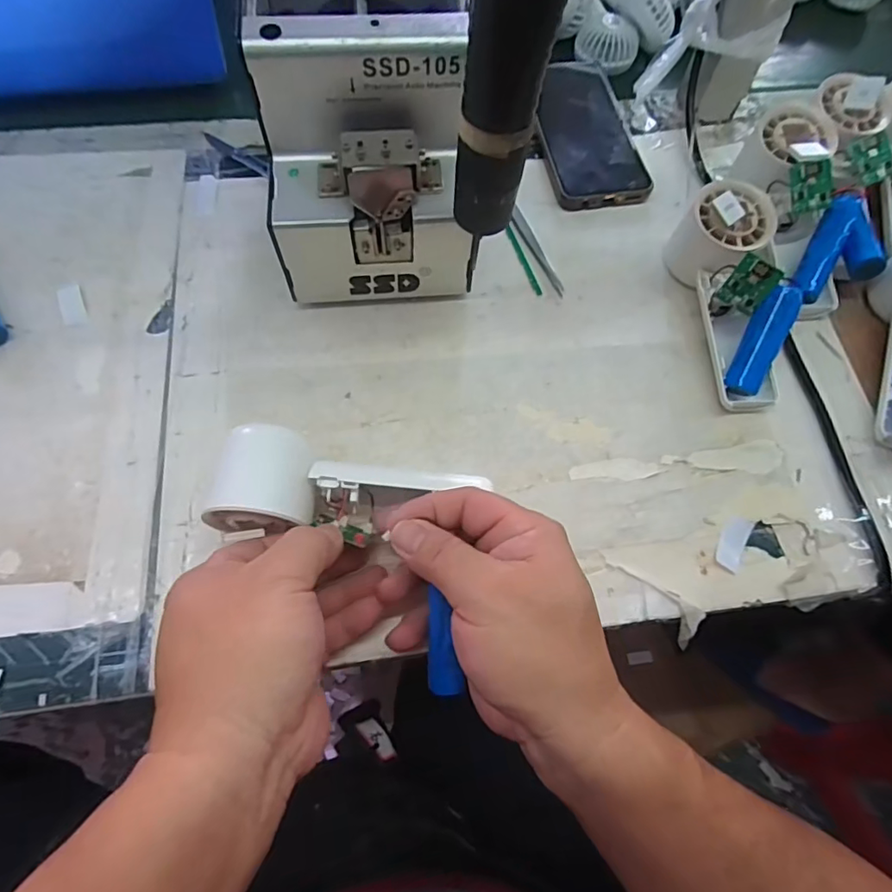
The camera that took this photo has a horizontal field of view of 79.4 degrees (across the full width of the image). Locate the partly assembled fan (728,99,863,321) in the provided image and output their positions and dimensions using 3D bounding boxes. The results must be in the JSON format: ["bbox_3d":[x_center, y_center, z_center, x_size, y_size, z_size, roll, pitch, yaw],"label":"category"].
[{"bbox_3d":[0.269,-0.180,0.403,0.065,0.057,0.161,-3,67,-5],"label":"partly assembled fan"}]

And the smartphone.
[{"bbox_3d":[0.122,-0.269,0.458,0.084,0.010,0.158,-8,67,-6],"label":"smartphone"}]

